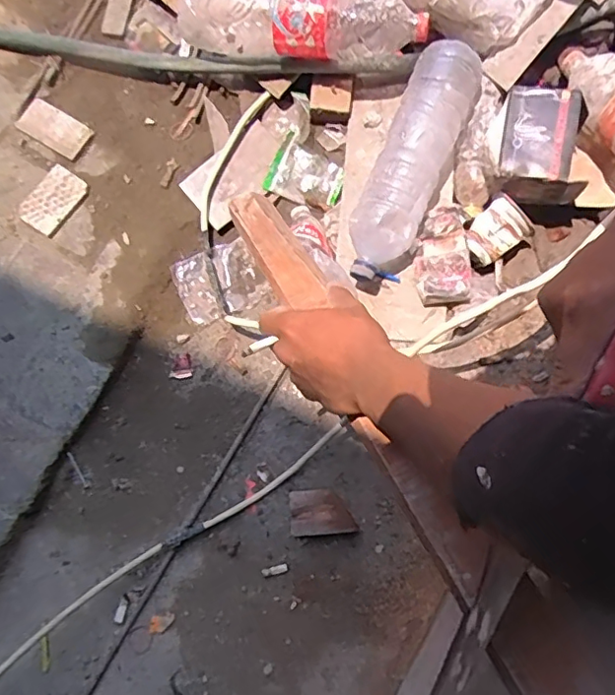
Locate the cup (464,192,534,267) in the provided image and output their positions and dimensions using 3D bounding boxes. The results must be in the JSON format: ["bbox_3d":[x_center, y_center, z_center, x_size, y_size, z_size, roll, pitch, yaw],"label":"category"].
[{"bbox_3d":[0.245,-0.146,0.761,0.066,0.058,0.085,42,82,12],"label":"cup"}]

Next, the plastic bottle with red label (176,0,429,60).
[{"bbox_3d":[-0.010,-0.435,0.757,0.328,0.073,0.090,9,77,5],"label":"plastic bottle with red label"}]

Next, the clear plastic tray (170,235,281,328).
[{"bbox_3d":[-0.116,-0.089,0.798,0.117,0.033,0.106,-23,76,-3],"label":"clear plastic tray"}]

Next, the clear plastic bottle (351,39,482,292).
[{"bbox_3d":[0.135,-0.232,0.743,0.089,0.100,0.312,22,78,8],"label":"clear plastic bottle"}]

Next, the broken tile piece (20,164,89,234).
[{"bbox_3d":[-0.361,-0.209,0.813,0.063,0.011,0.094,36,81,11],"label":"broken tile piece"}]

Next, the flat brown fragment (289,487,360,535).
[{"bbox_3d":[0.018,0.202,0.712,0.076,0.029,0.051,-6,76,2],"label":"flat brown fragment"}]

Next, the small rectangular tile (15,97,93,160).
[{"bbox_3d":[-0.369,-0.322,0.836,0.106,0.009,0.058,33,80,10],"label":"small rectangular tile"}]

